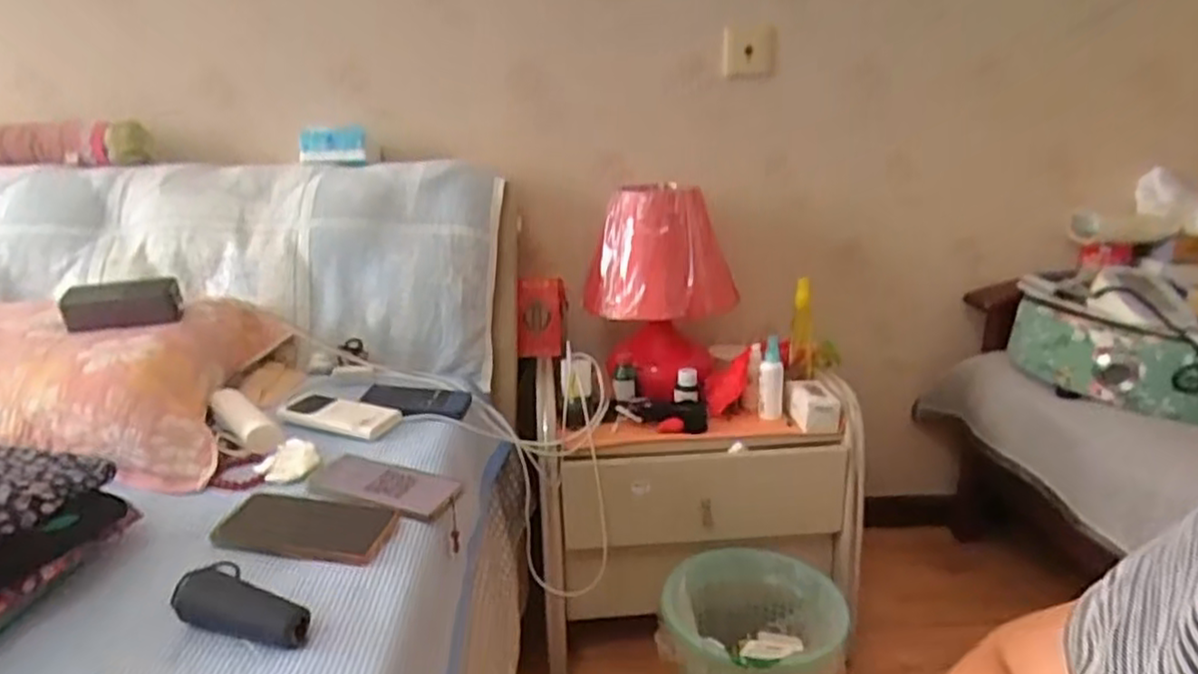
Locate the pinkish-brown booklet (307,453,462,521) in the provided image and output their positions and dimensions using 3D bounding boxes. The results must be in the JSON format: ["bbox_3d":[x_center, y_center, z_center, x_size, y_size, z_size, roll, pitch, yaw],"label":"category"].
[{"bbox_3d":[-0.234,0.156,0.782,0.157,0.007,0.084,8,19,23],"label":"pinkish-brown booklet"}]

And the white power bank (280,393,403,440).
[{"bbox_3d":[-0.335,0.095,0.932,0.149,0.017,0.079,6,18,19],"label":"white power bank"}]

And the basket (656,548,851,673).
[{"bbox_3d":[0.217,0.451,1.038,0.229,0.237,0.233,8,19,23],"label":"basket"}]

